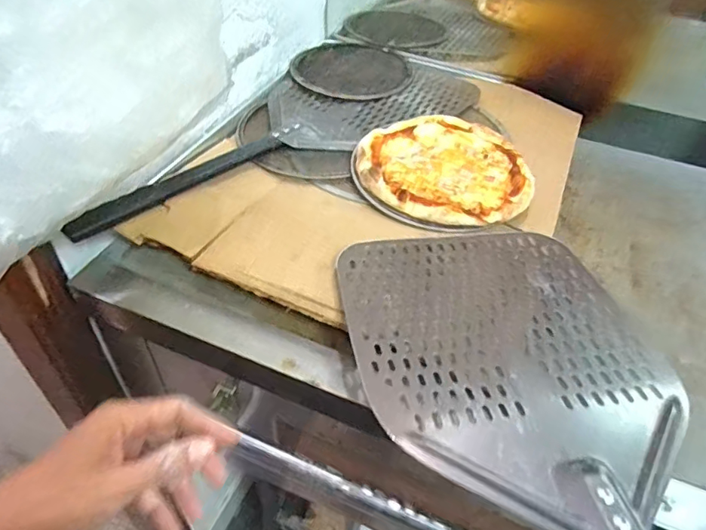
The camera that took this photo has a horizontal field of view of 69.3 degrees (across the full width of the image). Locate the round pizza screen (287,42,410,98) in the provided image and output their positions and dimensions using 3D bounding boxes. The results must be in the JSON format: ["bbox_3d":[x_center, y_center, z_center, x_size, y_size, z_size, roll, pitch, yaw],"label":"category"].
[{"bbox_3d":[0.003,-0.357,0.932,0.207,0.019,0.189,2,44,-2],"label":"round pizza screen"}]

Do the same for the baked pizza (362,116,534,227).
[{"bbox_3d":[0.125,-0.137,0.710,0.225,0.021,0.222,2,44,-2],"label":"baked pizza"}]

